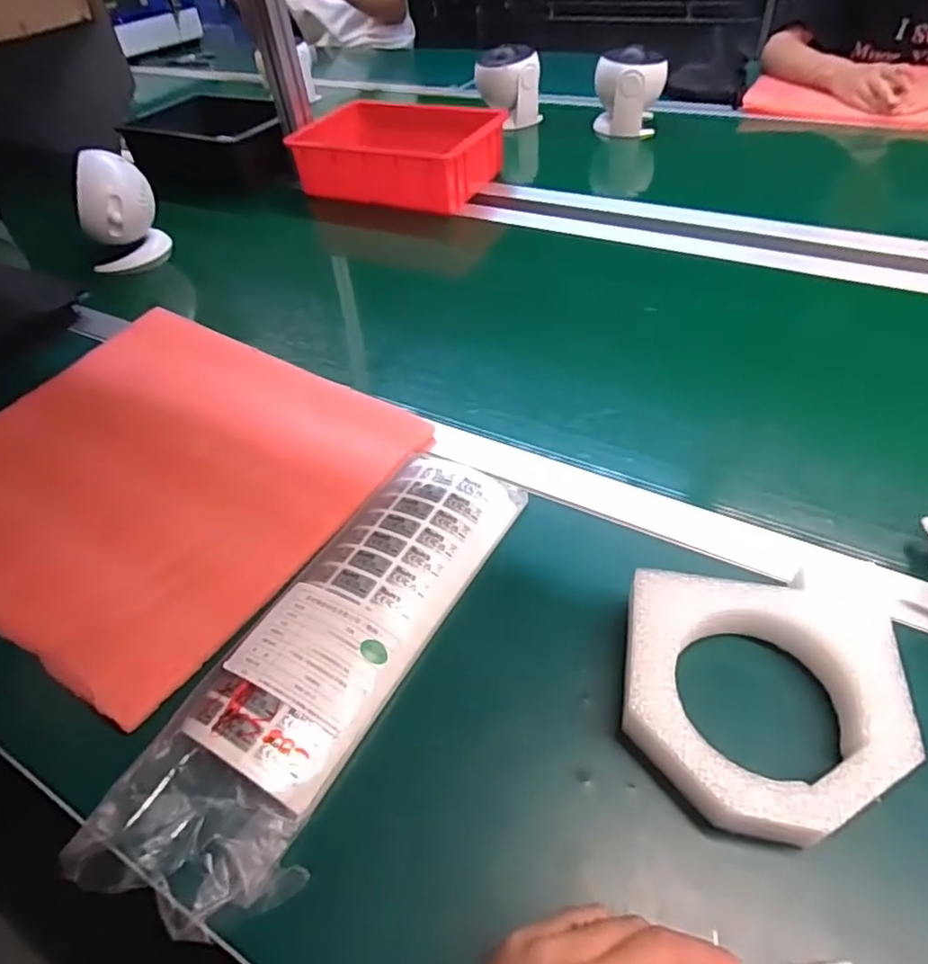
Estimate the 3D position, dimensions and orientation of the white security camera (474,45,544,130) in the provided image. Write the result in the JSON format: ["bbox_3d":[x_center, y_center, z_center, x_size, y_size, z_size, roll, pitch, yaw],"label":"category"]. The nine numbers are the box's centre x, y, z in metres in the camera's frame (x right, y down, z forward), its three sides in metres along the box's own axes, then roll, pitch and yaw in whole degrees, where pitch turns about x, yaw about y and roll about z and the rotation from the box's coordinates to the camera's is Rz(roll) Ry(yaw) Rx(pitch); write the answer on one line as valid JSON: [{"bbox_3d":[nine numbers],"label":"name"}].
[{"bbox_3d":[0.081,-0.724,1.111,0.118,0.115,0.100,-2,47,5],"label":"white security camera"}]

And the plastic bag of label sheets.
[{"bbox_3d":[-0.085,0.105,0.407,0.118,0.031,0.335,25,54,14],"label":"plastic bag of label sheets"}]

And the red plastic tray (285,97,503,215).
[{"bbox_3d":[-0.101,-0.515,0.945,0.298,0.077,0.178,15,51,20],"label":"red plastic tray"}]

